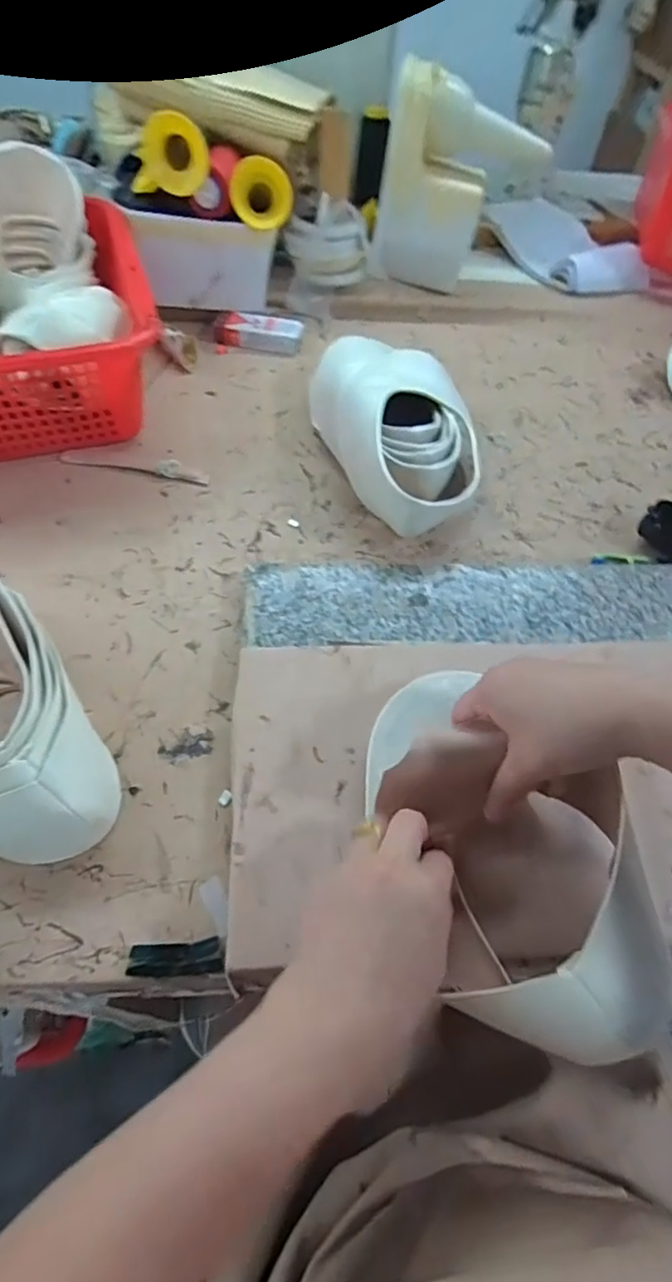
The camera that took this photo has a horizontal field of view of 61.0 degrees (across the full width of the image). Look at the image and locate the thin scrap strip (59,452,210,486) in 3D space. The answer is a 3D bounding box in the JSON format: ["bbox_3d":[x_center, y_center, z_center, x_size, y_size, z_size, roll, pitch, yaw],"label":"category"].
[{"bbox_3d":[-0.199,-0.174,0.567,0.147,0.013,0.017,8,55,2],"label":"thin scrap strip"}]

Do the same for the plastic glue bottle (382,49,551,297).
[{"bbox_3d":[0.149,-0.552,0.691,0.184,0.180,0.073,8,55,3],"label":"plastic glue bottle"}]

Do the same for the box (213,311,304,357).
[{"bbox_3d":[-0.096,-0.379,0.704,0.106,0.029,0.042,8,55,3],"label":"box"}]

